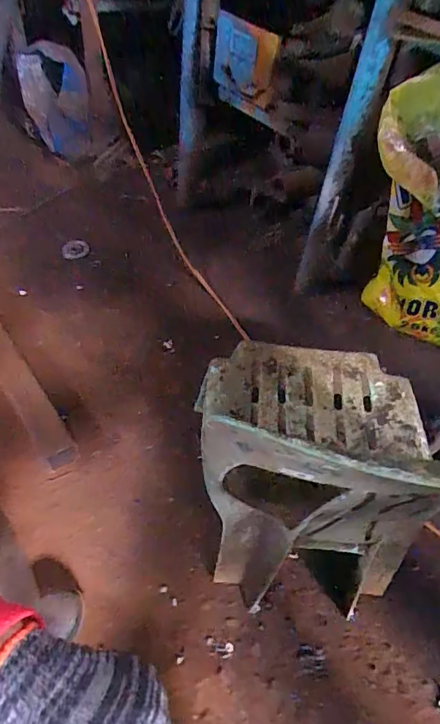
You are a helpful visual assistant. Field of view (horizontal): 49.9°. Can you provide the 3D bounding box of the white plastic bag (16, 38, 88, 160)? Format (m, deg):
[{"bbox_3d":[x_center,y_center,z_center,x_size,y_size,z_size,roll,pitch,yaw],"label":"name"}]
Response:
[{"bbox_3d":[-0.529,-0.830,1.538,0.205,0.322,0.167,-10,50,-16],"label":"white plastic bag"}]

